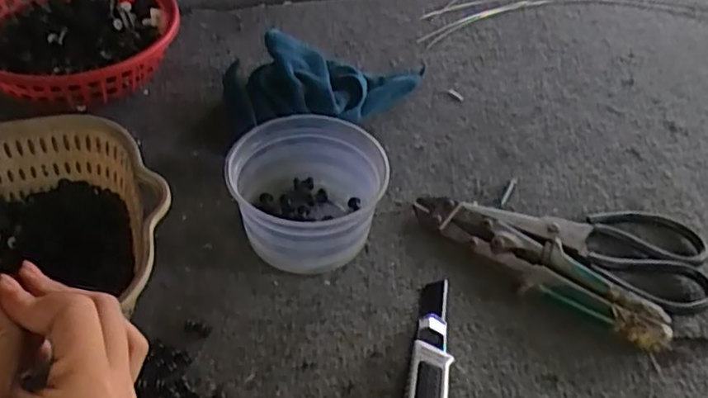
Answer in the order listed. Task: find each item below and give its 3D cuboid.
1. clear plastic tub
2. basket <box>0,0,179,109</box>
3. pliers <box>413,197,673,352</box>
[{"bbox_3d":[-0.037,-0.004,0.503,0.103,0.071,0.109,2,48,-2],"label":"clear plastic tub"},{"bbox_3d":[-0.271,-0.153,0.632,0.186,0.072,0.202,2,48,-2],"label":"basket"},{"bbox_3d":[0.136,0.049,0.498,0.203,0.019,0.046,30,53,22],"label":"pliers"}]

